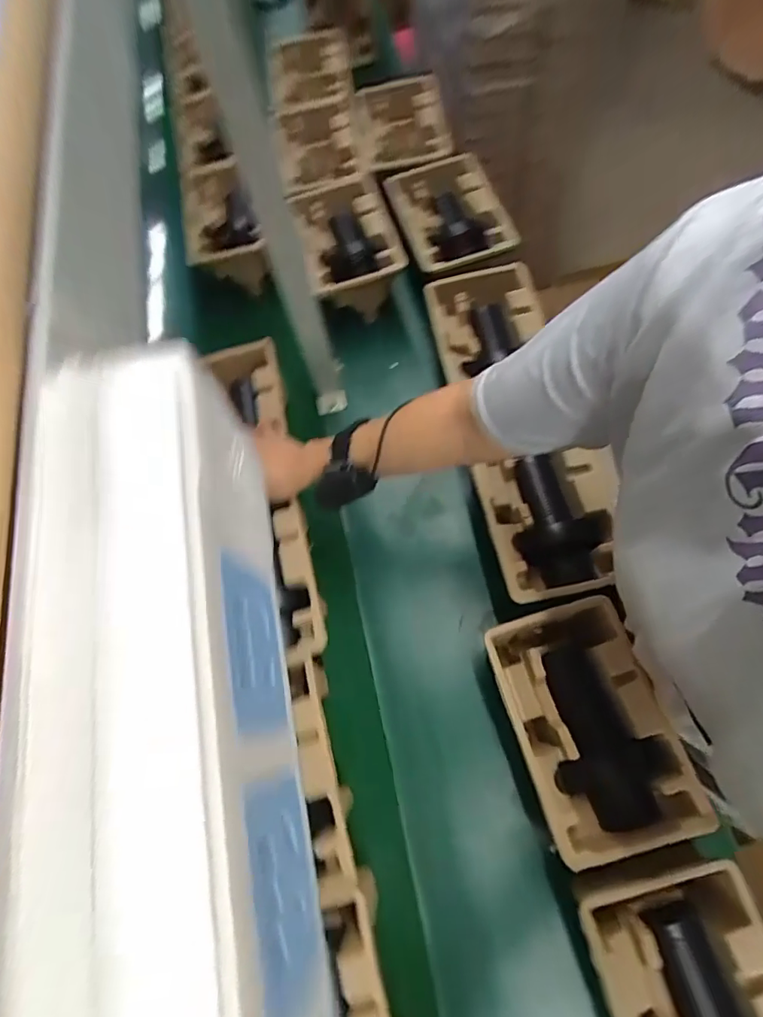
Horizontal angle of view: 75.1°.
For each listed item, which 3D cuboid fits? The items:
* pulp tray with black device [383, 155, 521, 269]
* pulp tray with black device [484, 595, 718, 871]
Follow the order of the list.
[{"bbox_3d":[0.107,-0.470,0.788,0.152,0.046,0.226,-14,66,-5],"label":"pulp tray with black device"},{"bbox_3d":[0.210,0.224,0.524,0.146,0.074,0.229,-15,66,-5],"label":"pulp tray with black device"}]

